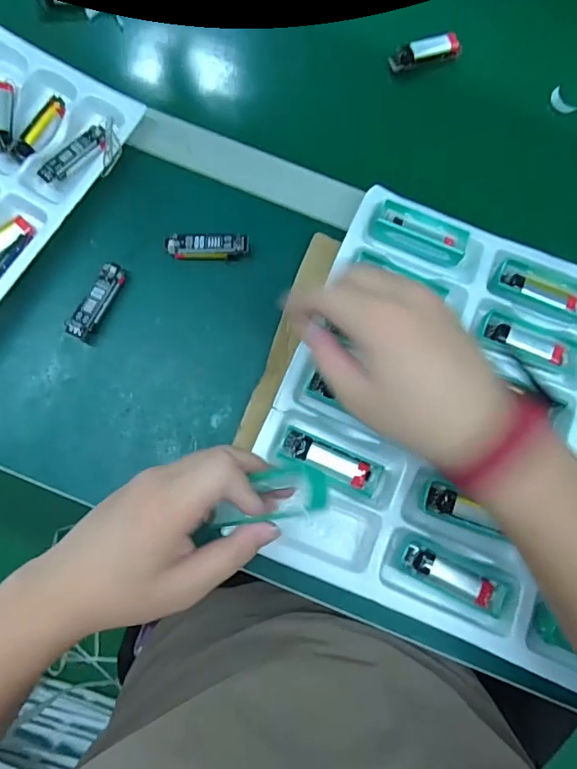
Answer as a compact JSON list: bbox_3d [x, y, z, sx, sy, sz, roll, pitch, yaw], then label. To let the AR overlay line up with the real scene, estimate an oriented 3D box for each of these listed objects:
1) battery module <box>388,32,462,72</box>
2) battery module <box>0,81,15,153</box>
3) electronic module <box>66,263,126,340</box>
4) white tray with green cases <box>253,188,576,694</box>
[{"bbox_3d":[0.131,-0.316,0.467,0.071,0.015,0.019,-21,81,-5],"label":"battery module"},{"bbox_3d":[-0.246,-0.230,0.418,0.021,0.012,0.064,-1,79,-1],"label":"battery module"},{"bbox_3d":[-0.158,-0.068,0.405,0.018,0.020,0.066,26,80,4],"label":"electronic module"},{"bbox_3d":[0.220,0.058,0.381,0.444,0.034,0.312,21,80,3],"label":"white tray with green cases"}]

